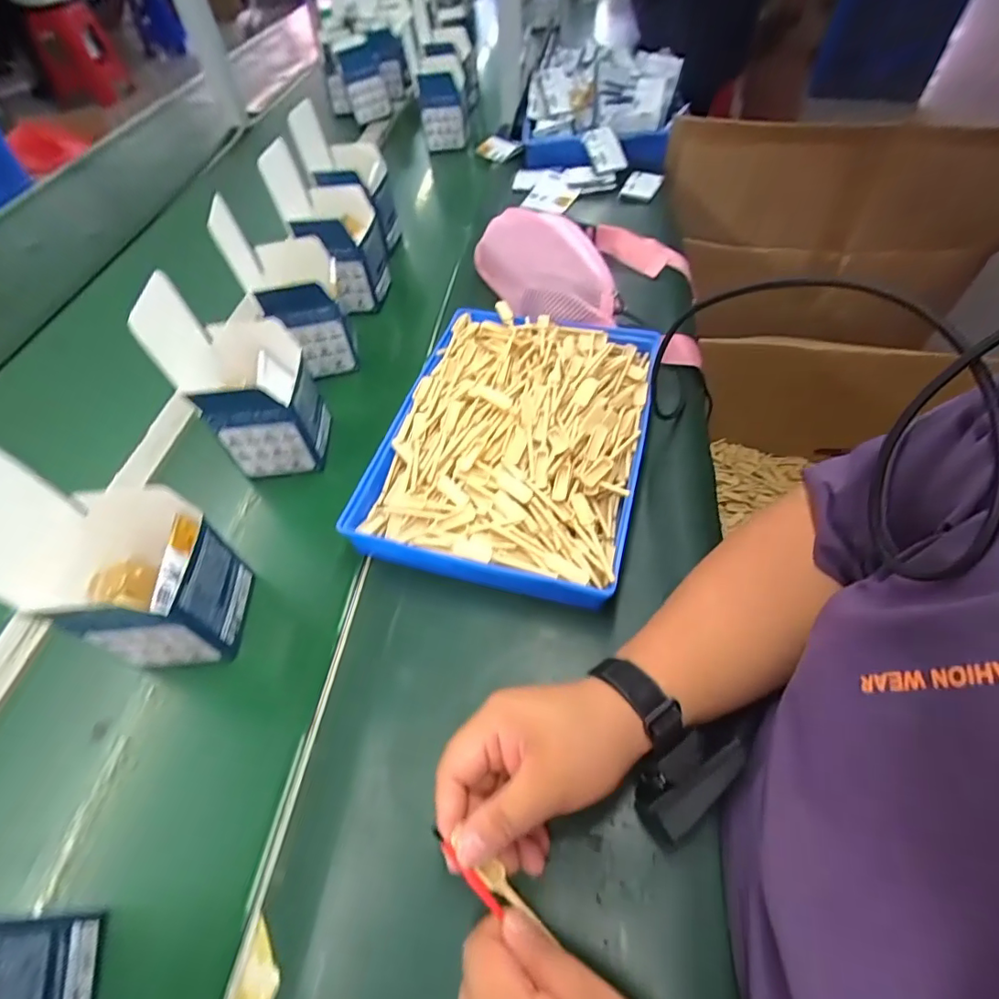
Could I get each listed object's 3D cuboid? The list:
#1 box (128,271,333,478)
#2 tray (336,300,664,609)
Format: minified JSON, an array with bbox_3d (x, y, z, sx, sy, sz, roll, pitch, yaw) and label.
[{"bbox_3d":[-0.233,-0.111,0.482,0.106,0.168,0.097,-5,55,1],"label":"box"},{"bbox_3d":[0.016,-0.069,0.496,0.234,0.054,0.309,11,57,12],"label":"tray"}]

